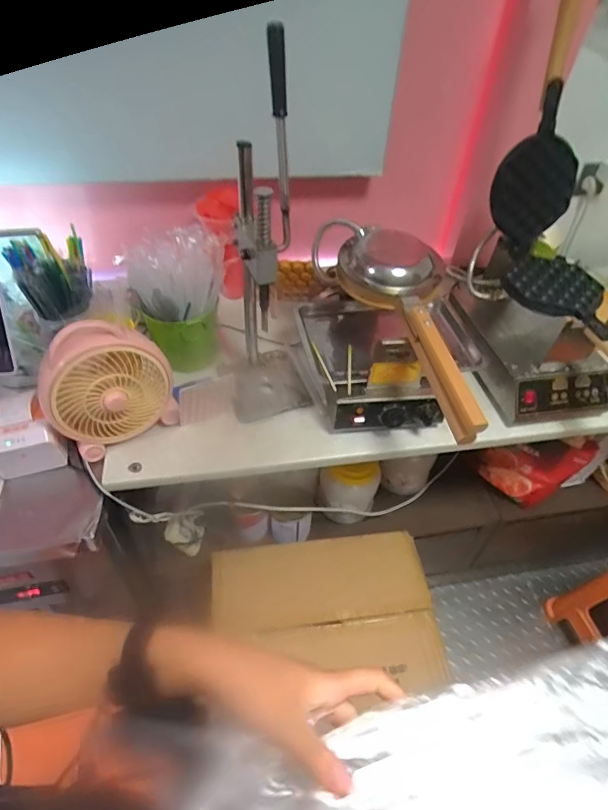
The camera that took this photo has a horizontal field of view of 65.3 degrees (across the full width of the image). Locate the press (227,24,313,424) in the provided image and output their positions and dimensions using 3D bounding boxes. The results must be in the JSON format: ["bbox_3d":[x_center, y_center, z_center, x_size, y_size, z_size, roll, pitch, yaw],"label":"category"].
[{"bbox_3d":[-0.067,-0.232,0.803,0.150,0.550,0.205,-4,46,-6],"label":"press"}]

